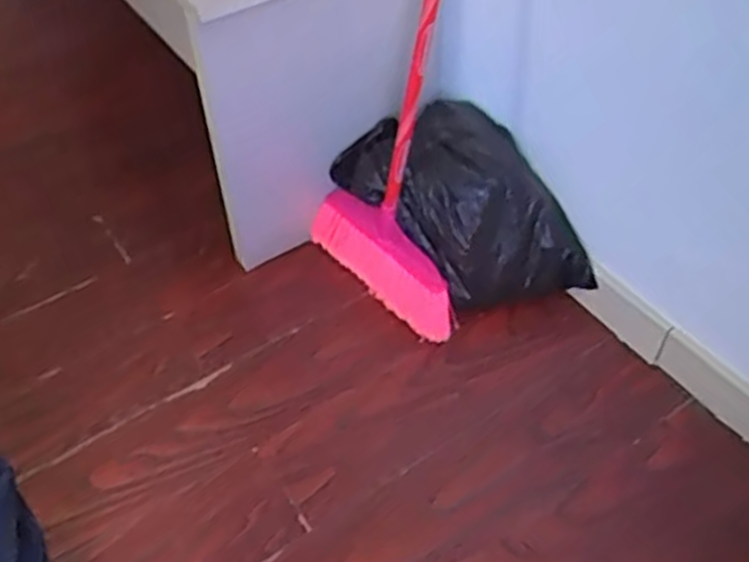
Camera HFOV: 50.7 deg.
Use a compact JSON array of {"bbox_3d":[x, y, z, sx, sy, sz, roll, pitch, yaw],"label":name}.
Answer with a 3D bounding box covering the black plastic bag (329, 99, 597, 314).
[{"bbox_3d":[0.133,-0.122,1.232,0.413,0.217,0.200,33,56,28],"label":"black plastic bag"}]

